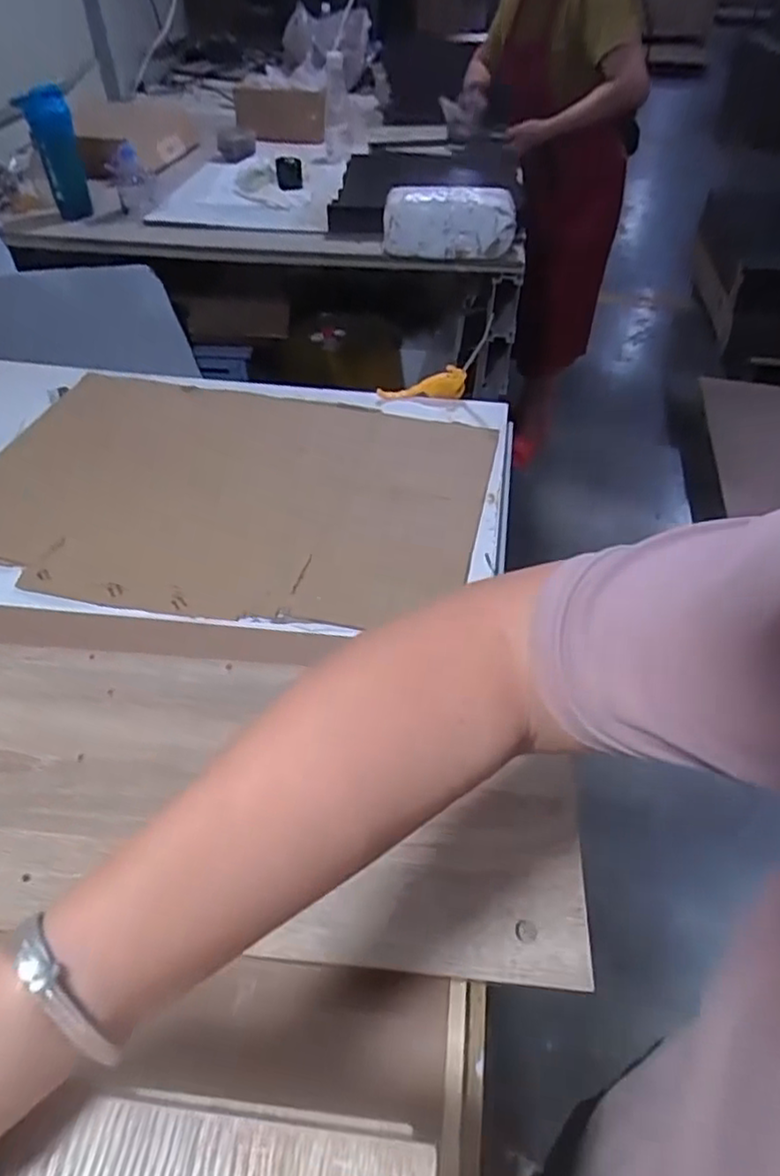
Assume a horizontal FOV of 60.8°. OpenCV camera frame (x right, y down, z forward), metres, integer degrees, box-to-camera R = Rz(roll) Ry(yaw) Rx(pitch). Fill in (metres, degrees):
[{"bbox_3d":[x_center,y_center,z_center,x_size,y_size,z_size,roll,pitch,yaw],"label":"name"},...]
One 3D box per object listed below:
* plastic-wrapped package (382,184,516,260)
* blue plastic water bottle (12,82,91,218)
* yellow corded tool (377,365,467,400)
[{"bbox_3d":[0.118,-0.721,1.324,0.254,0.115,0.104,7,47,6],"label":"plastic-wrapped package"},{"bbox_3d":[-0.705,-0.919,1.404,0.096,0.206,0.087,-15,48,-14],"label":"blue plastic water bottle"},{"bbox_3d":[0.047,-0.305,0.987,0.130,0.036,0.029,-8,47,-8],"label":"yellow corded tool"}]

